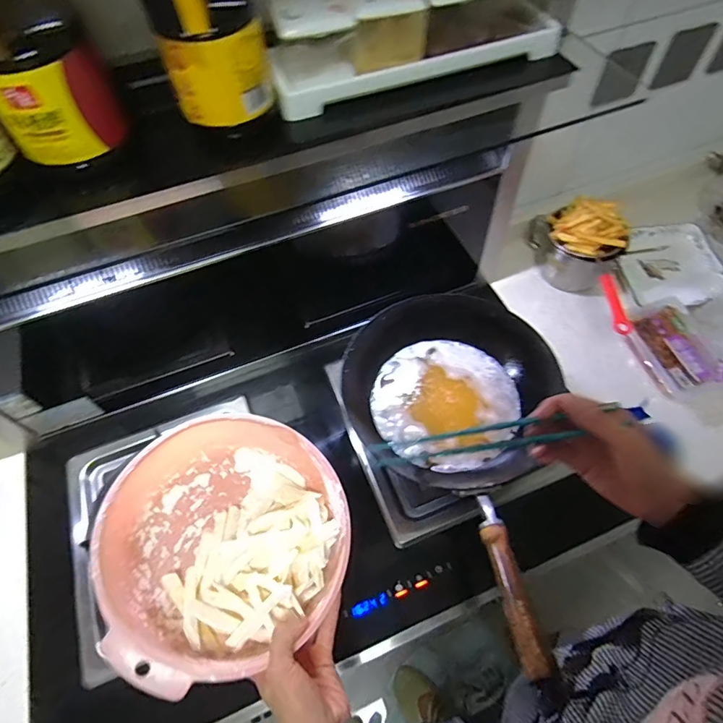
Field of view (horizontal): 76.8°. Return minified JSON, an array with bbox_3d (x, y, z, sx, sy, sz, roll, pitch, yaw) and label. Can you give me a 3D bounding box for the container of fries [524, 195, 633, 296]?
[{"bbox_3d":[0.405,-0.220,0.847,0.183,0.143,0.123,22,62,15],"label":"container of fries"}]

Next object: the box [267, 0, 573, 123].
[{"bbox_3d":[0.064,-0.346,0.468,0.323,0.076,0.090,-17,60,-7],"label":"box"}]

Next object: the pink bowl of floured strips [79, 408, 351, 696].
[{"bbox_3d":[-0.134,0.175,0.461,0.233,0.116,0.224,-1,59,2],"label":"pink bowl of floured strips"}]

